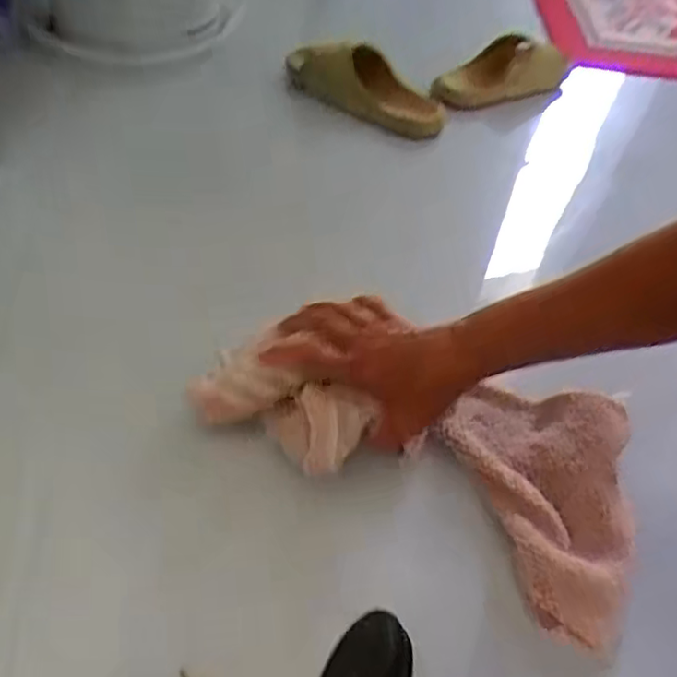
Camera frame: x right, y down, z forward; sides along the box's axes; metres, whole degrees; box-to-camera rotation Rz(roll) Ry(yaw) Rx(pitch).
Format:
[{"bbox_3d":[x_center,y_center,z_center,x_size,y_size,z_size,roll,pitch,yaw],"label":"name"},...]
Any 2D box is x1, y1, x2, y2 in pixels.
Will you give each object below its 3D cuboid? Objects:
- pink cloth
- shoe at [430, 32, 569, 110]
[{"bbox_3d":[0.061,0.090,0.538,0.372,0.085,0.220,17,49,0],"label":"pink cloth"},{"bbox_3d":[0.276,-0.453,1.069,0.283,0.084,0.087,-27,57,-26],"label":"shoe"}]

